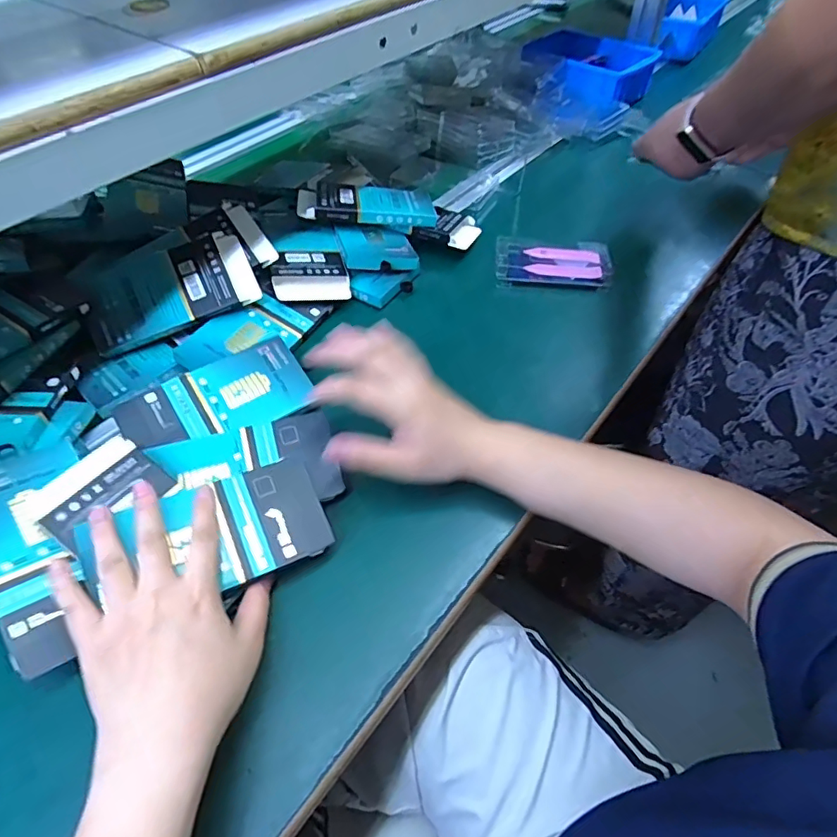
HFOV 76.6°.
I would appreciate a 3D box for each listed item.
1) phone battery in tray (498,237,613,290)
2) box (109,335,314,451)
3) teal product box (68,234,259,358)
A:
[{"bbox_3d":[0.152,-0.179,0.605,0.125,0.011,0.082,2,51,4],"label":"phone battery in tray"},{"bbox_3d":[-0.173,-0.019,0.452,0.151,0.012,0.069,-25,54,-17],"label":"box"},{"bbox_3d":[-0.237,-0.122,0.506,0.154,0.012,0.080,-25,82,-9],"label":"teal product box"}]

